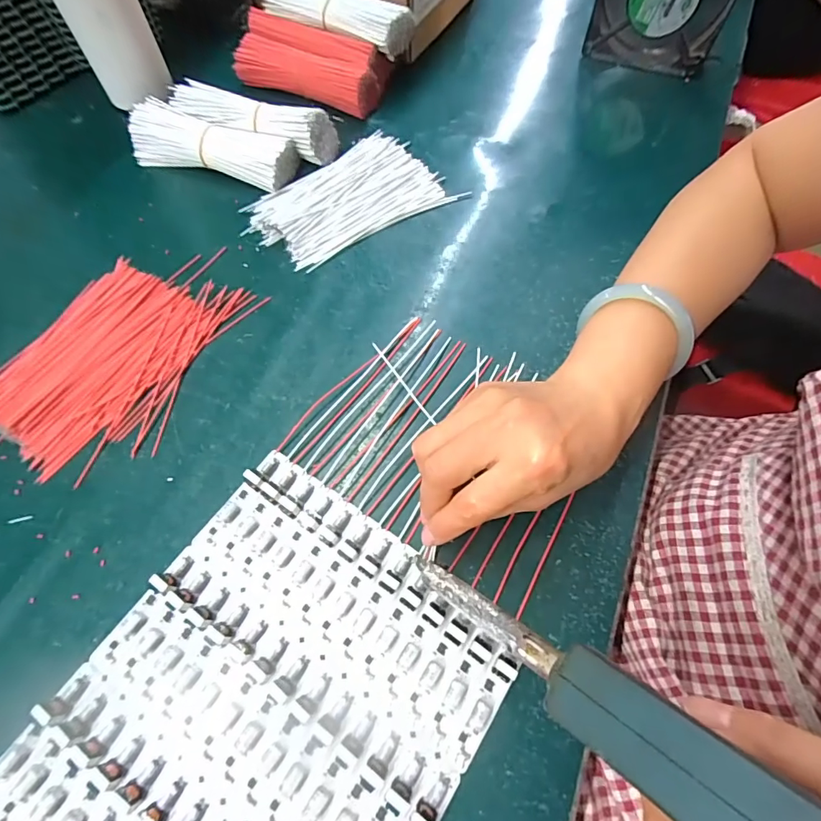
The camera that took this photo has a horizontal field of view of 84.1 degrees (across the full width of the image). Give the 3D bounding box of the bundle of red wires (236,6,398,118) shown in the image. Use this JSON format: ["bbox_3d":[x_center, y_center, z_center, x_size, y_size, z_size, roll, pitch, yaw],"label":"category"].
[{"bbox_3d":[-0.101,-0.348,0.453,0.161,0.035,0.070,22,66,11],"label":"bundle of red wires"}]

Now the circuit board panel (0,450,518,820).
[{"bbox_3d":[-0.096,0.181,0.219,0.187,0.011,0.289,32,68,15],"label":"circuit board panel"}]

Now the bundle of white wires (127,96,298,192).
[{"bbox_3d":[-0.178,-0.238,0.408,0.151,0.029,0.044,16,65,9],"label":"bundle of white wires"}]

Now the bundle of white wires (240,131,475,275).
[{"bbox_3d":[-0.054,-0.183,0.392,0.158,0.014,0.106,-35,68,-15],"label":"bundle of white wires"}]

